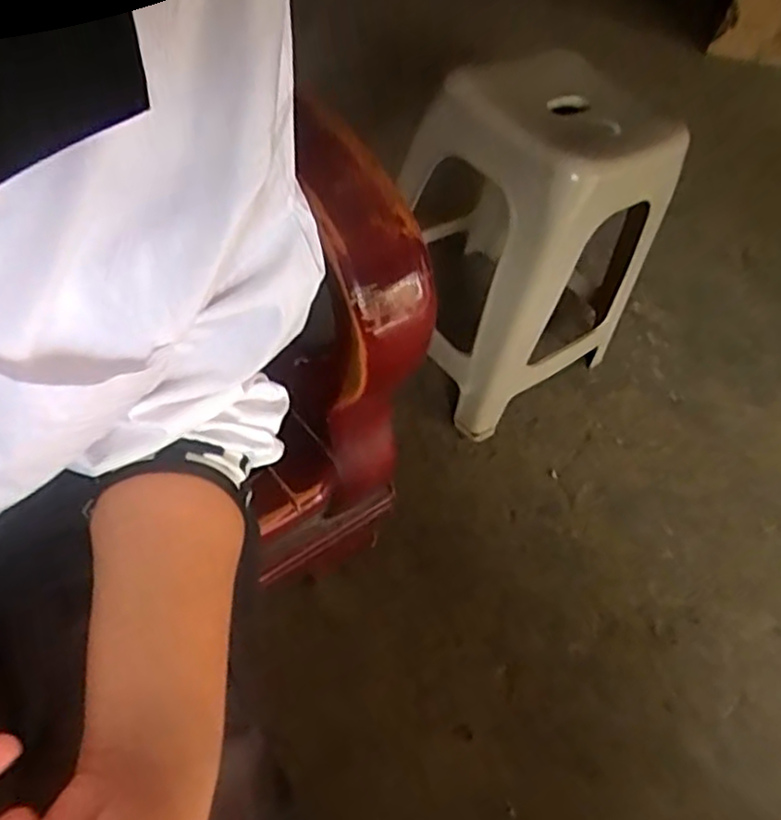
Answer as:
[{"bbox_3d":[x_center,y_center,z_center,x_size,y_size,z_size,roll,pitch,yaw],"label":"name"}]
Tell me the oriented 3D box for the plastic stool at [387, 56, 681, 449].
[{"bbox_3d":[0.230,-0.286,1.159,0.415,0.494,0.329,-34,65,-33],"label":"plastic stool"}]

